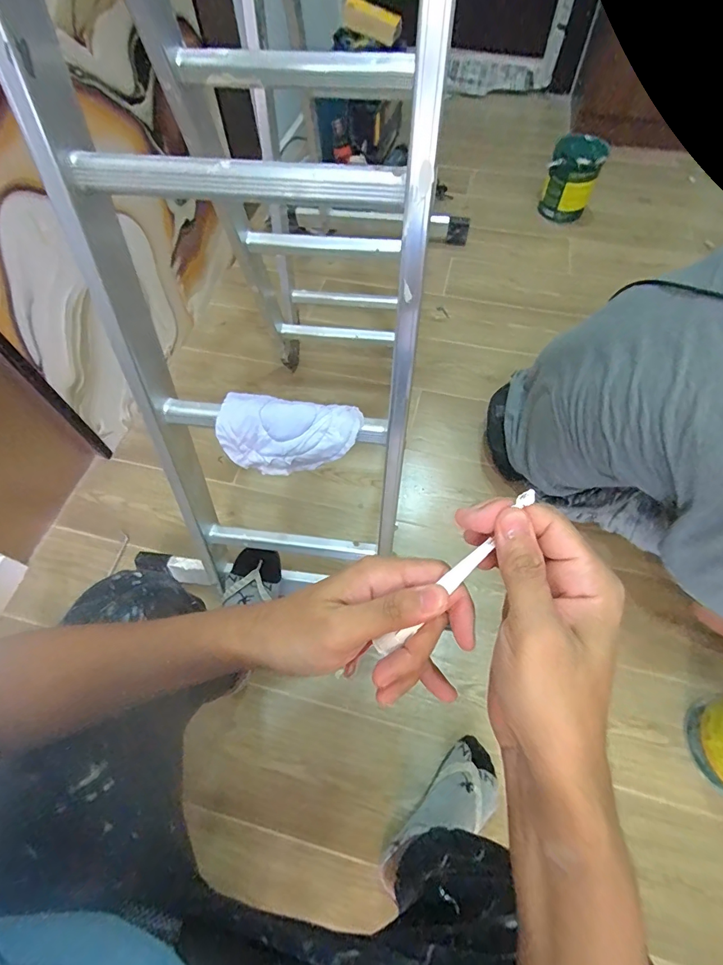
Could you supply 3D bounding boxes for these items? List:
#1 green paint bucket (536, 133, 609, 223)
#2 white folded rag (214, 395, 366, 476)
[{"bbox_3d":[0.735,-1.062,1.499,0.164,0.217,0.160,0,60,0],"label":"green paint bucket"},{"bbox_3d":[-0.095,-0.063,0.565,0.179,0.054,0.092,7,60,4],"label":"white folded rag"}]

